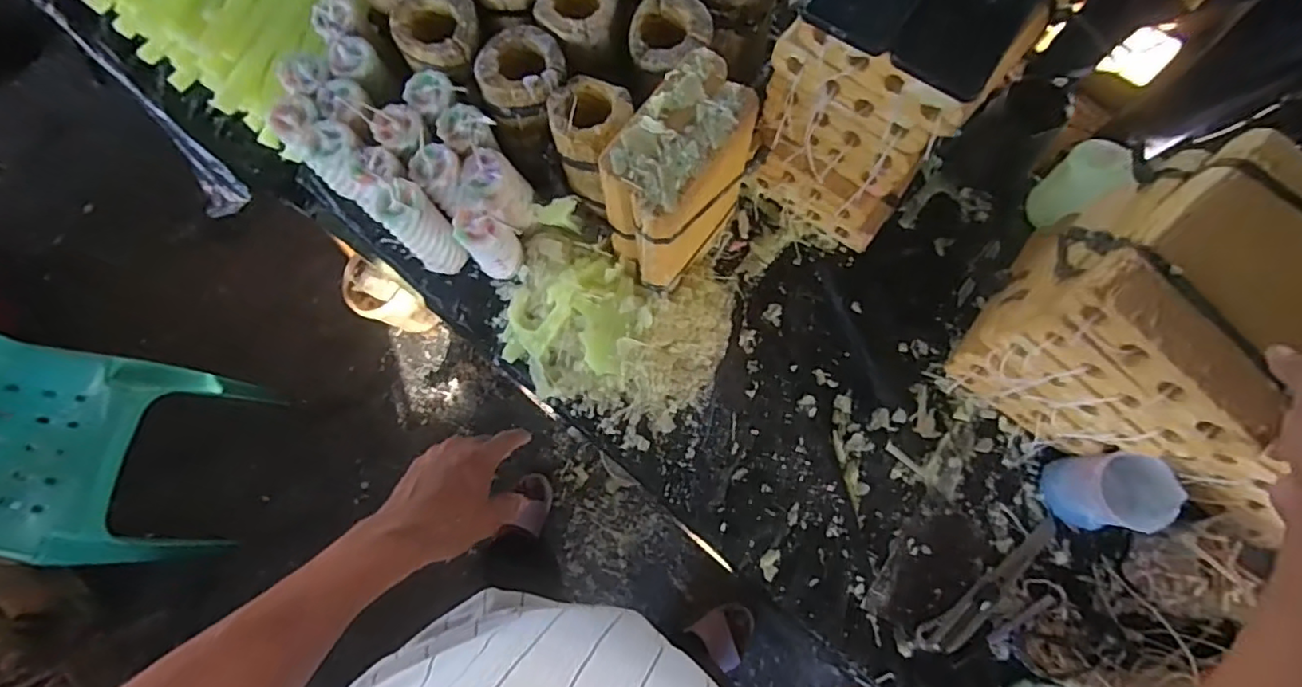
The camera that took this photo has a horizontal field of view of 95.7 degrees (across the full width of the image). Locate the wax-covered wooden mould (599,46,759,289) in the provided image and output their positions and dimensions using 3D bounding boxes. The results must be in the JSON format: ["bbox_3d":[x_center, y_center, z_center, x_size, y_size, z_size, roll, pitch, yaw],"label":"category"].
[{"bbox_3d":[0.029,-0.170,0.647,0.096,0.207,0.172,37,79,8],"label":"wax-covered wooden mould"}]

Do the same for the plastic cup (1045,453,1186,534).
[{"bbox_3d":[0.477,0.156,0.620,0.075,0.098,0.076,2,76,0],"label":"plastic cup"}]

